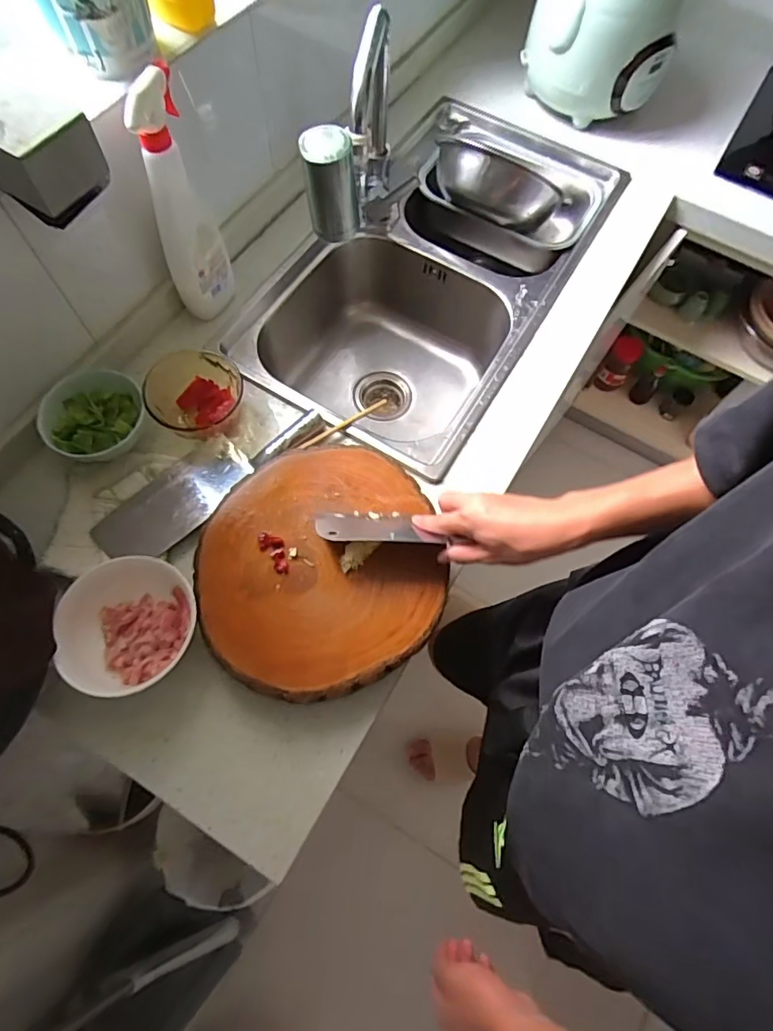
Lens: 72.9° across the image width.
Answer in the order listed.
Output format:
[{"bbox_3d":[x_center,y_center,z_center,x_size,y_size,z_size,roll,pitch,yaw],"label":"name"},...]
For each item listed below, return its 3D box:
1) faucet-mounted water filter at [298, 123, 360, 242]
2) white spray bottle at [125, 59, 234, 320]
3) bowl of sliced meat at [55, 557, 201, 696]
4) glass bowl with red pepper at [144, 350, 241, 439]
[{"bbox_3d":[-0.066,-0.389,0.618,0.062,0.108,0.051,-9,68,-7],"label":"faucet-mounted water filter"},{"bbox_3d":[-0.257,-0.383,0.661,0.081,0.281,0.060,-18,70,-10],"label":"white spray bottle"},{"bbox_3d":[-0.289,0.120,0.584,0.148,0.064,0.144,1,67,-3],"label":"bowl of sliced meat"},{"bbox_3d":[-0.257,-0.160,0.721,0.129,0.060,0.132,1,67,-3],"label":"glass bowl with red pepper"}]

